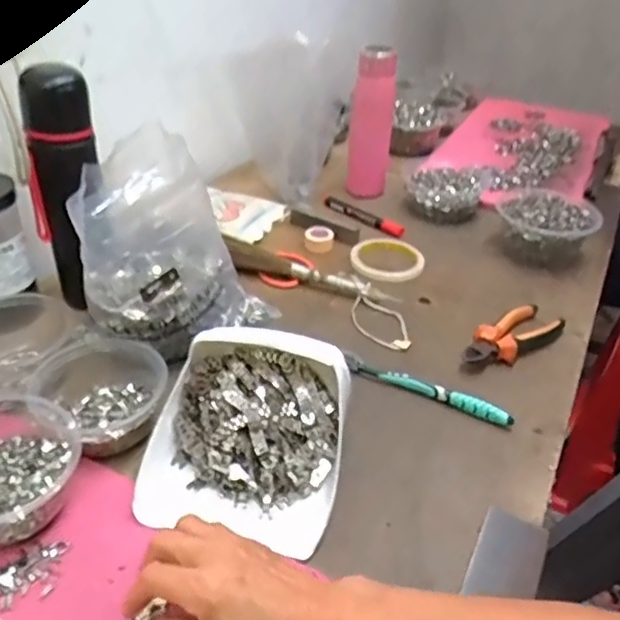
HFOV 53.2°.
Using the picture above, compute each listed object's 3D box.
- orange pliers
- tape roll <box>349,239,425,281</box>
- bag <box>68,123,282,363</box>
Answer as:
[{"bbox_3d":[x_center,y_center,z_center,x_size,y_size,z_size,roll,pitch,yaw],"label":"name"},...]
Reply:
[{"bbox_3d":[0.222,0.027,0.685,0.145,0.029,0.048,-24,46,-35],"label":"orange pliers"},{"bbox_3d":[0.105,-0.069,0.842,0.099,0.017,0.099,4,36,-3],"label":"tape roll"},{"bbox_3d":[-0.147,-0.060,0.628,0.146,0.184,0.182,25,40,28],"label":"bag"}]

